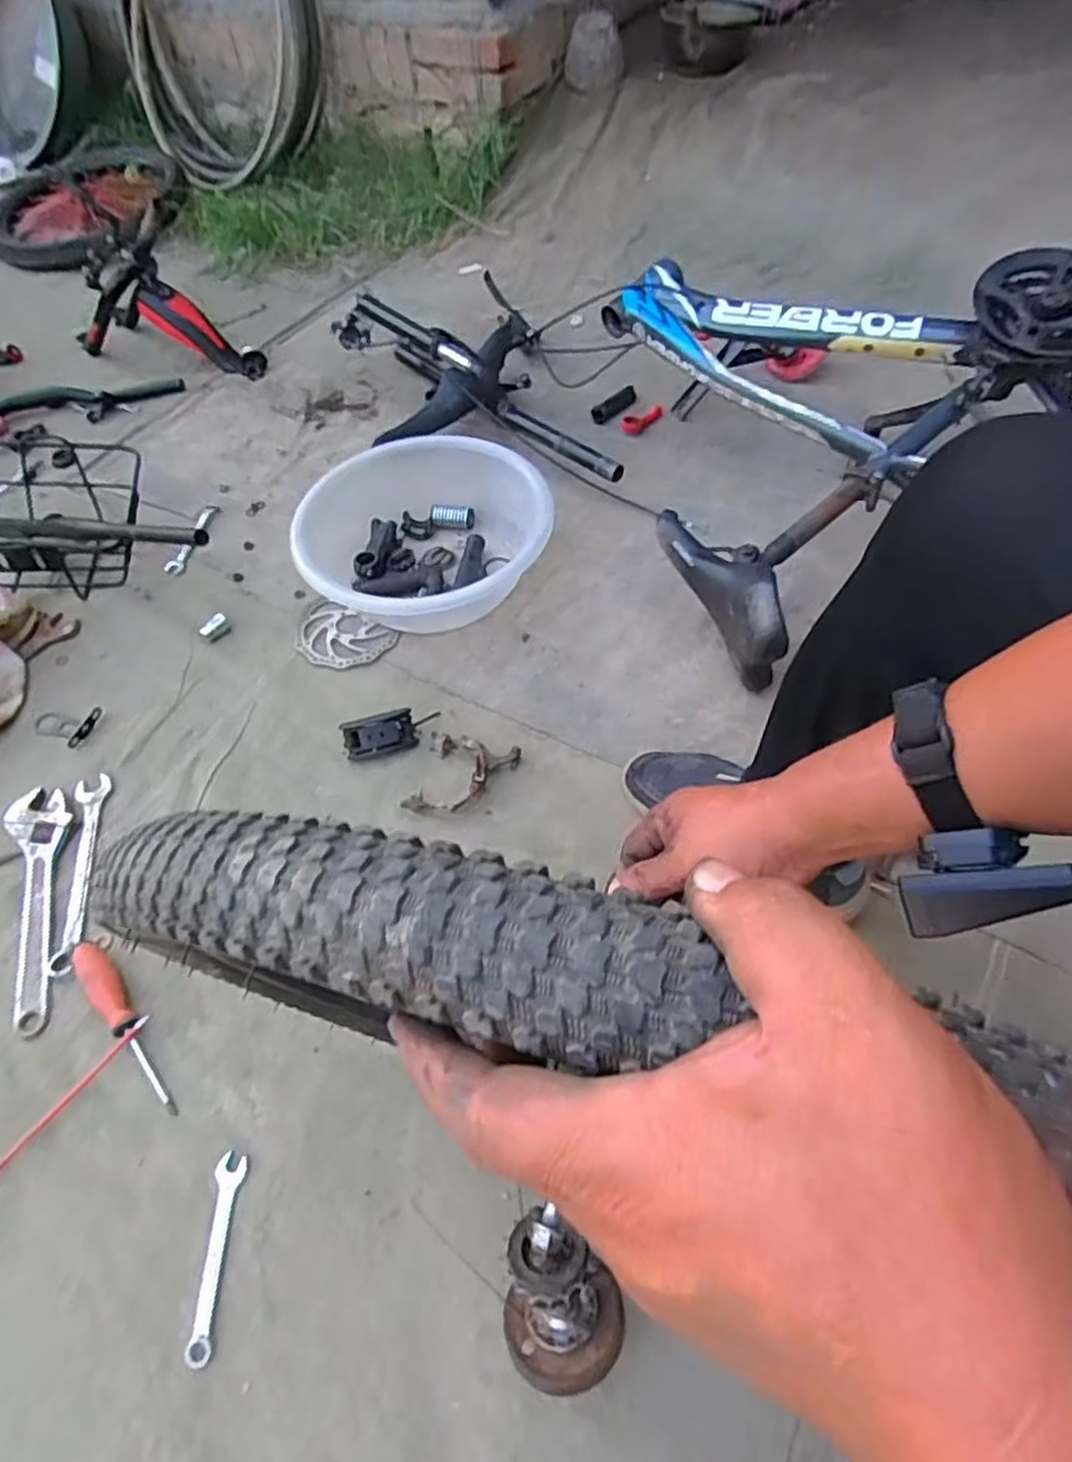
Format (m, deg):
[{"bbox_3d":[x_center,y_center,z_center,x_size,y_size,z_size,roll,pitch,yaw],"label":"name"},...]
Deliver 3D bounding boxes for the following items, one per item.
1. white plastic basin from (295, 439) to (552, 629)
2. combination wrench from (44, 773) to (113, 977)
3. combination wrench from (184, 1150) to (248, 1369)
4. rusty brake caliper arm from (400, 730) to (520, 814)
[{"bbox_3d":[-0.152,-0.251,0.996,0.310,0.139,0.304,-3,56,4],"label":"white plastic basin"},{"bbox_3d":[-0.509,0.149,0.802,0.033,0.012,0.244,-12,56,-3],"label":"combination wrench"},{"bbox_3d":[-0.264,0.430,0.594,0.024,0.009,0.140,-3,56,4],"label":"combination wrench"},{"bbox_3d":[-0.083,0.048,0.816,0.111,0.032,0.103,8,58,11],"label":"rusty brake caliper arm"}]

